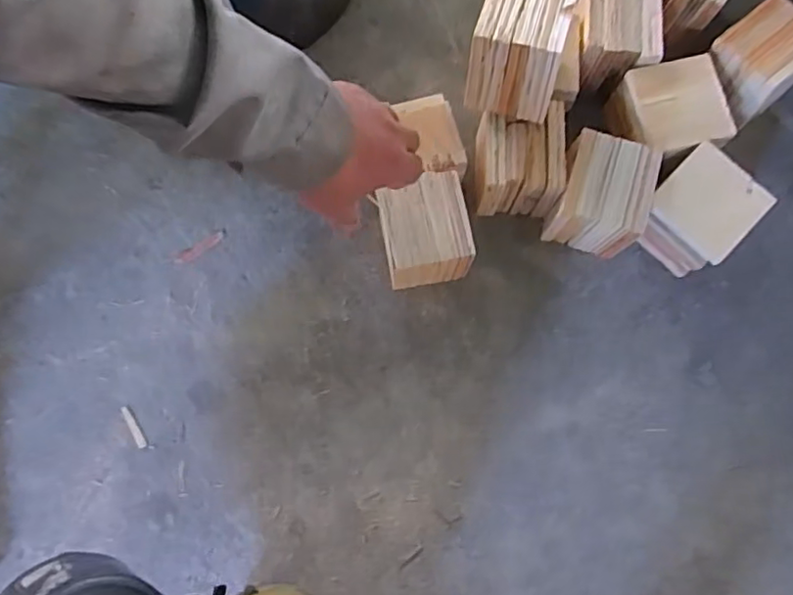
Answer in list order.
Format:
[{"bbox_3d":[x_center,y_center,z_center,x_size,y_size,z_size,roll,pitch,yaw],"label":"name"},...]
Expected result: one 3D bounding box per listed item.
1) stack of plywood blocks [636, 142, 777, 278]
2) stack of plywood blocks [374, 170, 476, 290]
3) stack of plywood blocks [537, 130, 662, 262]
[{"bbox_3d":[0.316,-0.088,0.653,0.094,0.087,0.109,43,79,8],"label":"stack of plywood blocks"},{"bbox_3d":[0.028,-0.063,0.628,0.087,0.096,0.093,-13,77,-5],"label":"stack of plywood blocks"},{"bbox_3d":[0.211,-0.104,0.654,0.087,0.097,0.099,17,78,3],"label":"stack of plywood blocks"}]

